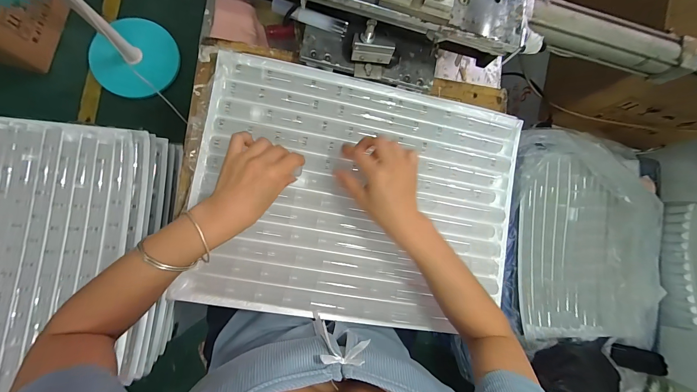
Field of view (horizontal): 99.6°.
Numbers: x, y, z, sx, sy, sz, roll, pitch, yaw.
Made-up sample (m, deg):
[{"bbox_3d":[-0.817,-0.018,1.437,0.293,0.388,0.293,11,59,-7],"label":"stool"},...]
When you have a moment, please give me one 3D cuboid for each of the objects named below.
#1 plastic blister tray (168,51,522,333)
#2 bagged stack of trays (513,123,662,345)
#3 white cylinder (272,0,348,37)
[{"bbox_3d":[0.022,0.002,0.422,0.454,0.016,0.343,9,84,-7],"label":"plastic blister tray"},{"bbox_3d":[0.580,0.101,0.710,0.330,0.128,0.500,0,85,-8],"label":"bagged stack of trays"},{"bbox_3d":[-0.054,-0.250,0.411,0.104,0.020,0.015,15,84,-6],"label":"white cylinder"}]

